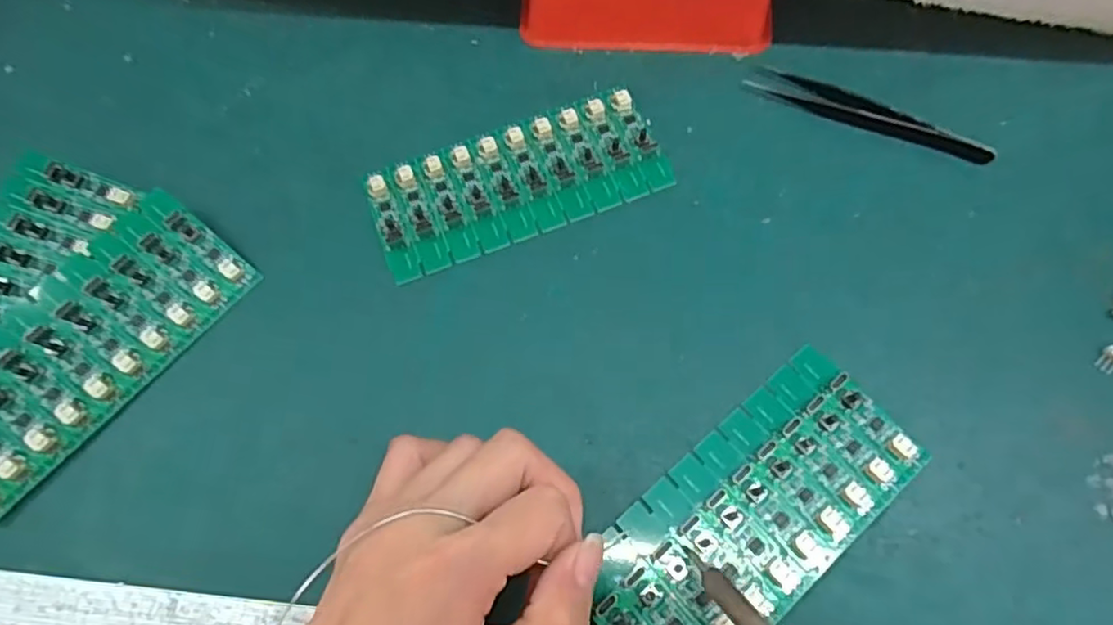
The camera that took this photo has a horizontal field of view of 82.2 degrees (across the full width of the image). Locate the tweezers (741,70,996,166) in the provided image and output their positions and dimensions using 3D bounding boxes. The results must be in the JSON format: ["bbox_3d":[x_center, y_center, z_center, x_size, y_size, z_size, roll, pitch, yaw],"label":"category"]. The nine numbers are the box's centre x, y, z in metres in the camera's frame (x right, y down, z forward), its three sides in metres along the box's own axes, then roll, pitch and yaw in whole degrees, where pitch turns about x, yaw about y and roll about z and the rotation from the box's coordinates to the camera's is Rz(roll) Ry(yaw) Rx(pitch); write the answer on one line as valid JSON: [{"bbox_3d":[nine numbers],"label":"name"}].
[{"bbox_3d":[0.148,-0.093,0.304,0.112,0.009,0.015,28,73,13],"label":"tweezers"}]

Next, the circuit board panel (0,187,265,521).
[{"bbox_3d":[-0.203,0.013,0.272,0.063,0.008,0.139,41,72,1],"label":"circuit board panel"}]

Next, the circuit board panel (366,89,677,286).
[{"bbox_3d":[-0.018,-0.063,0.304,0.137,0.005,0.058,-21,69,-5],"label":"circuit board panel"}]

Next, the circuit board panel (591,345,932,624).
[{"bbox_3d":[0.075,0.077,0.243,0.137,0.007,0.061,-39,71,-14],"label":"circuit board panel"}]

